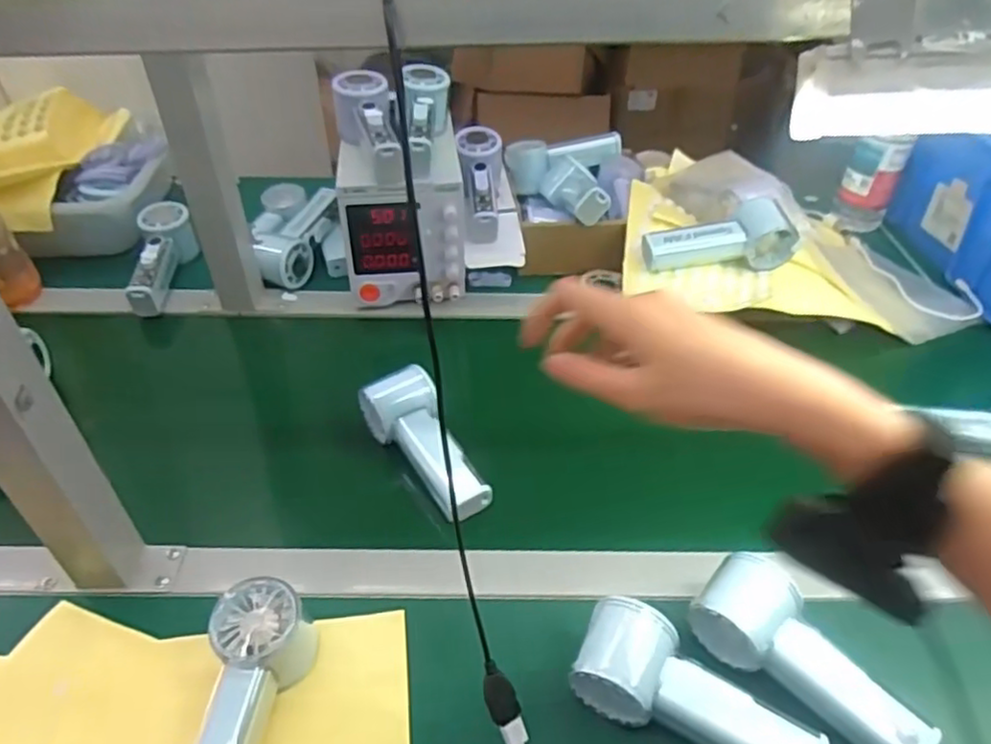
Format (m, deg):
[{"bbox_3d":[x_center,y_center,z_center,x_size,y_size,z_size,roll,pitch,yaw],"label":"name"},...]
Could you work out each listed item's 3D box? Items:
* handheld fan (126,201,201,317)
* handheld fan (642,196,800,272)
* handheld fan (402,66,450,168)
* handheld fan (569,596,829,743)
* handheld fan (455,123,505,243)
[{"bbox_3d":[-0.385,-0.137,0.783,0.054,0.053,0.165,-6,42,-9],"label":"handheld fan"},{"bbox_3d":[0.233,-0.146,0.719,0.152,0.046,0.072,-2,41,-5],"label":"handheld fan"},{"bbox_3d":[-0.078,-0.260,0.707,0.052,0.052,0.156,2,54,0],"label":"handheld fan"},{"bbox_3d":[0.123,0.207,0.423,0.154,0.051,0.061,28,46,9],"label":"handheld fan"},{"bbox_3d":[-0.017,-0.216,0.778,0.052,0.043,0.157,-1,66,-4],"label":"handheld fan"}]

